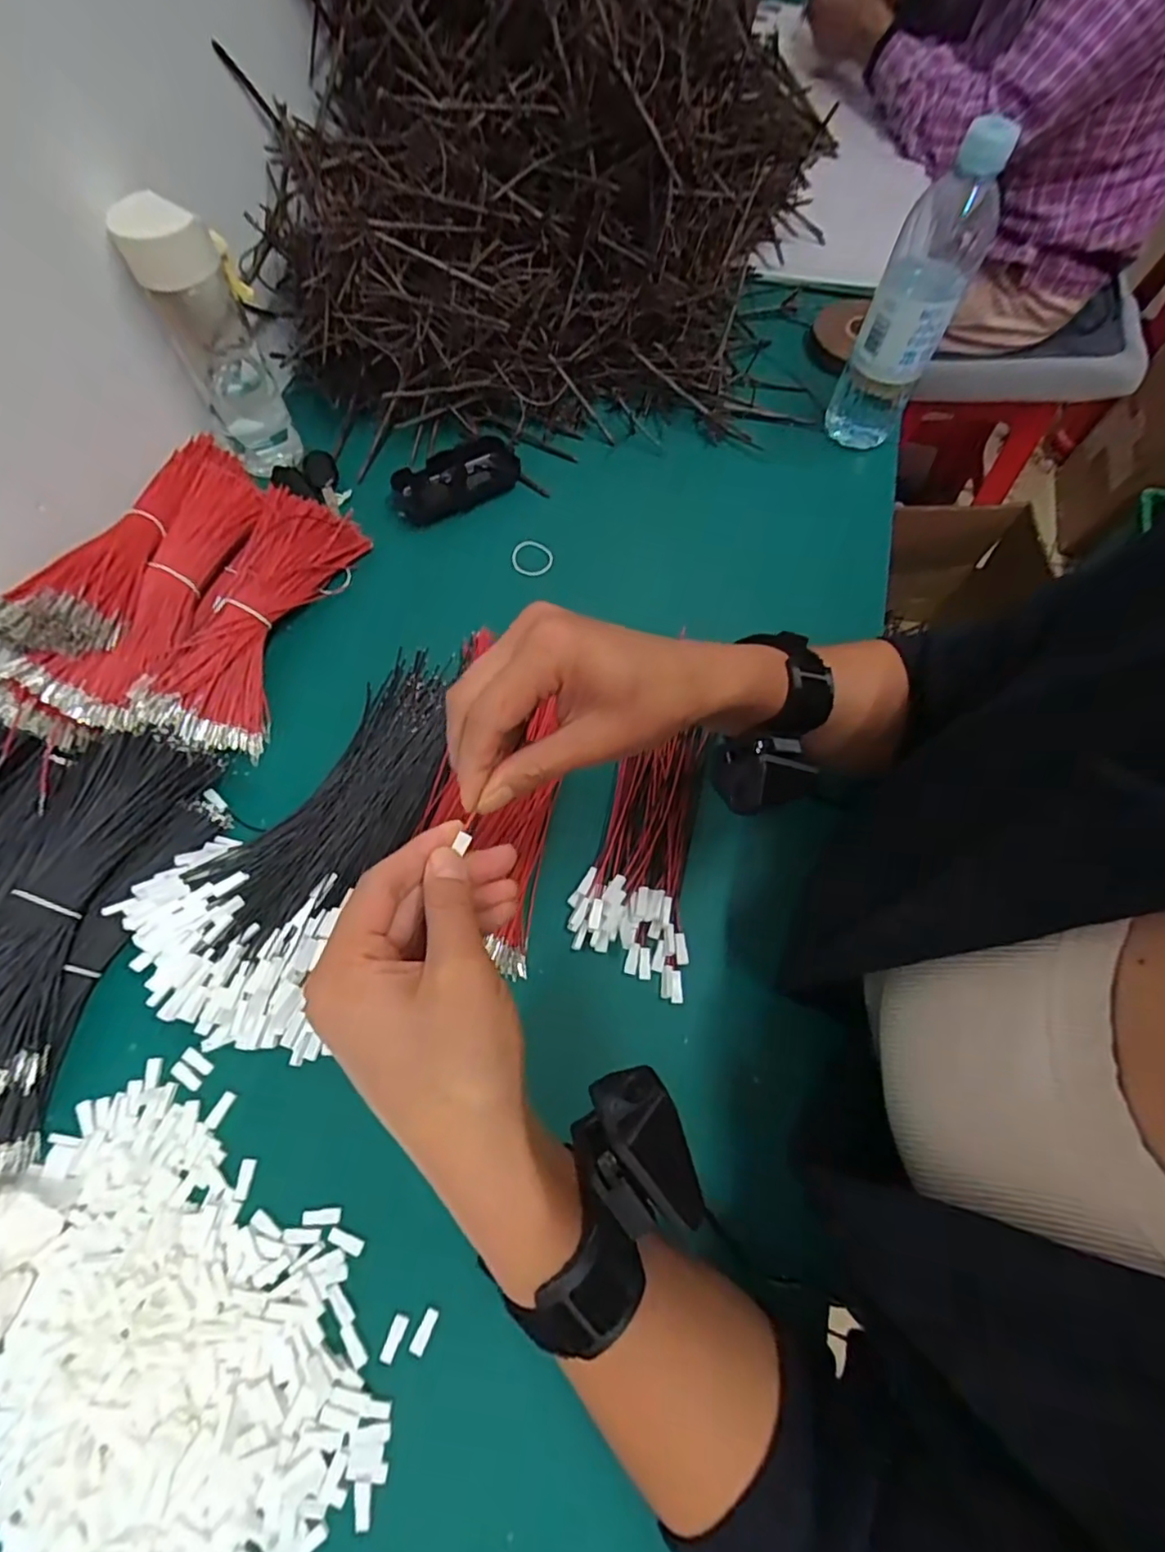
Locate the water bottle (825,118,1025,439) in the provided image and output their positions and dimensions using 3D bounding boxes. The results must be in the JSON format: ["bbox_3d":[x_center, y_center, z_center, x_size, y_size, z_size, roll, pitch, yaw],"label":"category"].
[{"bbox_3d":[0.274,-0.391,0.536,0.062,0.213,0.053,14,66,5],"label":"water bottle"}]

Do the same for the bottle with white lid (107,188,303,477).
[{"bbox_3d":[-0.289,-0.341,0.509,0.063,0.192,0.059,-17,67,-9],"label":"bottle with white lid"}]

